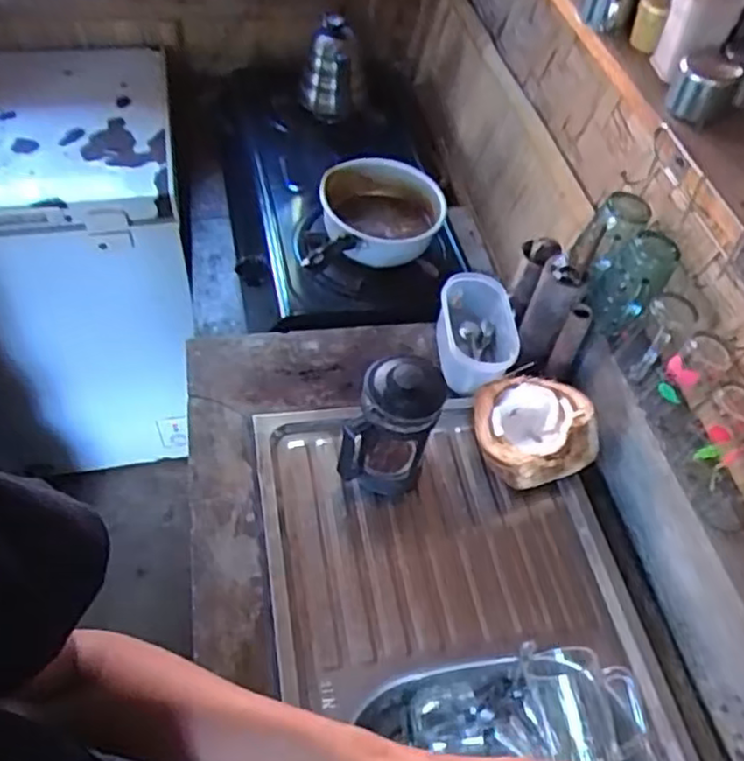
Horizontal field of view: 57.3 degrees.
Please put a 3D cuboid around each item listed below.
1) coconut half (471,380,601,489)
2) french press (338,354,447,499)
[{"bbox_3d":[0.197,0.059,0.862,0.124,0.104,0.154,-13,55,-15],"label":"coconut half"},{"bbox_3d":[0.017,0.055,0.797,0.101,0.194,0.082,3,52,-4],"label":"french press"}]

